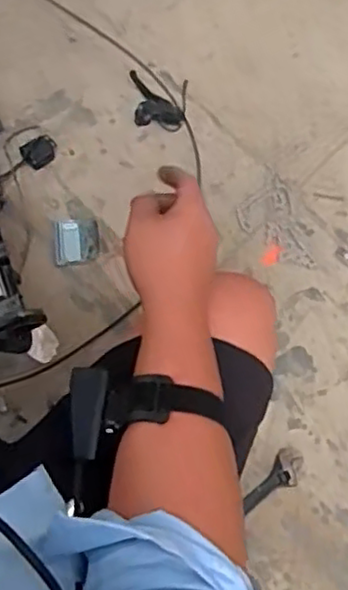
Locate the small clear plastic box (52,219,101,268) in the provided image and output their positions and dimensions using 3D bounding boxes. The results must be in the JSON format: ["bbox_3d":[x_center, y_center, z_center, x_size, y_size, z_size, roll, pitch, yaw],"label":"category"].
[{"bbox_3d":[-0.175,-0.097,1.210,0.083,0.025,0.085,-7,65,-6],"label":"small clear plastic box"}]

